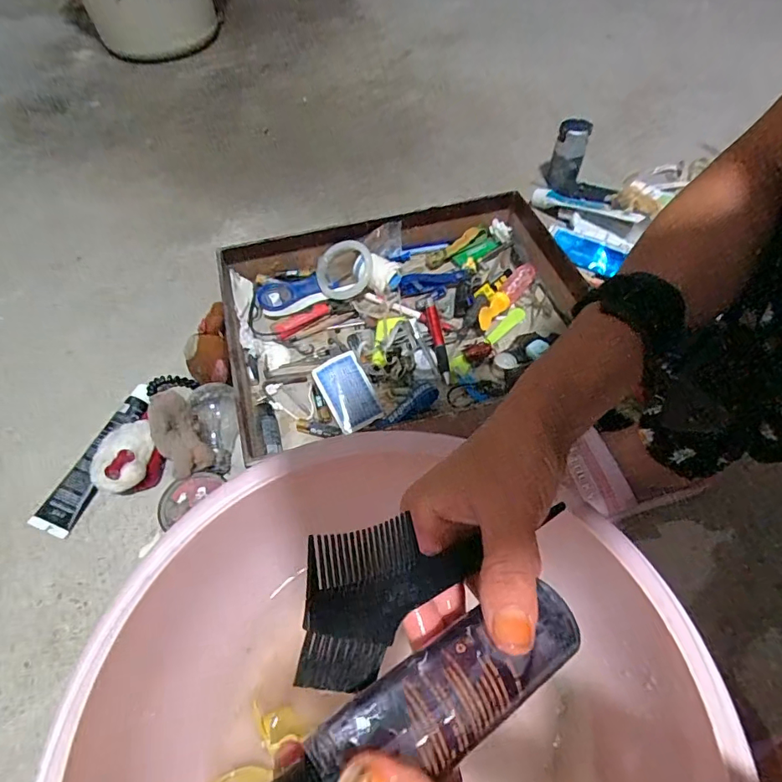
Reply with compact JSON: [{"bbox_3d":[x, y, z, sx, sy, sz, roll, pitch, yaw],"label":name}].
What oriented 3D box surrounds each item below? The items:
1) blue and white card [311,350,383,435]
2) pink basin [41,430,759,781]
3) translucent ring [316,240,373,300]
[{"bbox_3d":[-0.048,0.001,0.542,0.054,0.008,0.083,-27,80,-14],"label":"blue and white card"},{"bbox_3d":[-0.009,0.220,0.319,0.341,0.153,0.352,0,55,1],"label":"pink basin"},{"bbox_3d":[-0.059,-0.157,0.617,0.075,0.019,0.068,-21,99,-5],"label":"translucent ring"}]

